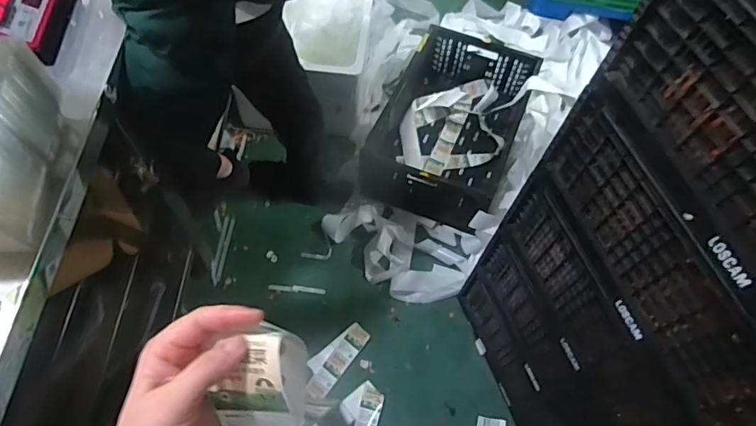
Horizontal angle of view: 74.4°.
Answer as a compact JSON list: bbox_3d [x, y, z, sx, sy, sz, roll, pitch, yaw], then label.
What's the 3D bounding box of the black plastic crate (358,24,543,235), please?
[{"bbox_3d":[0.238,-0.286,1.574,0.399,0.176,0.633,23,63,8],"label":"black plastic crate"}]

